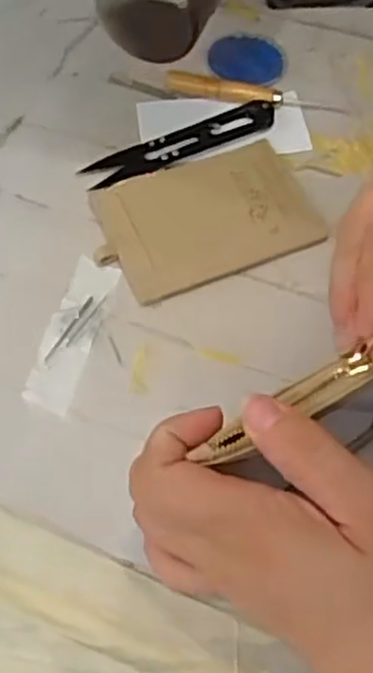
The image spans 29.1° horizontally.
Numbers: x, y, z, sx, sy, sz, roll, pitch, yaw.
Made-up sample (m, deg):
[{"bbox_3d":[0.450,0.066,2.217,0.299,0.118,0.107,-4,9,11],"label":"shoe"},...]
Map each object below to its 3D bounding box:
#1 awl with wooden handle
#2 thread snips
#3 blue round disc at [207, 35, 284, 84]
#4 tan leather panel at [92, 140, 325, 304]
[{"bbox_3d":[0.042,-0.147,0.437,0.110,0.015,0.013,6,60,4],"label":"awl with wooden handle"},{"bbox_3d":[-0.002,-0.111,0.418,0.120,0.009,0.029,-24,62,-13],"label":"thread snips"},{"bbox_3d":[0.038,-0.175,0.455,0.047,0.012,0.045,0,60,0],"label":"blue round disc"},{"bbox_3d":[0.010,-0.066,0.385,0.115,0.009,0.074,-19,61,-10],"label":"tan leather panel"}]

